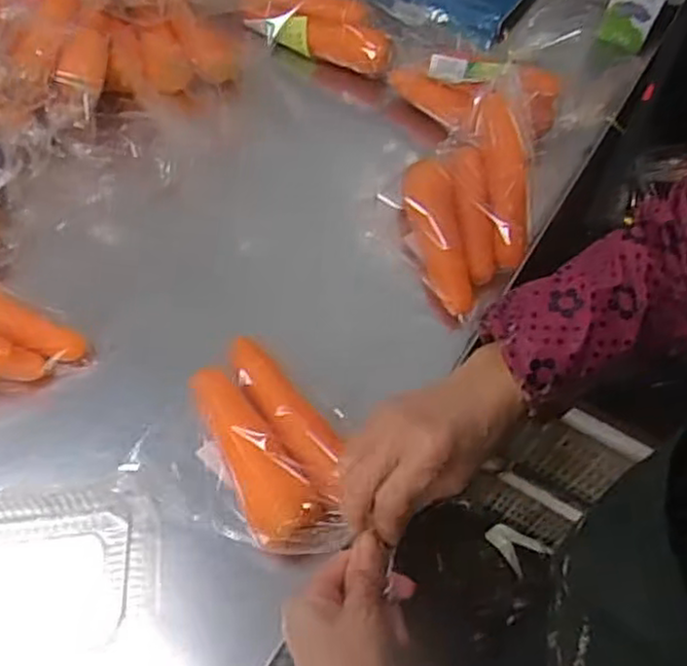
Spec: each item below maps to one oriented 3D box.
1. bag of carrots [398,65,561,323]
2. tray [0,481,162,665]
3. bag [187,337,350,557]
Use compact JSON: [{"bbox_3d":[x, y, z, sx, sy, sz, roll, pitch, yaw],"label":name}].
[{"bbox_3d":[0.142,-0.167,0.719,0.132,0.072,0.303,21,73,10],"label":"bag of carrots"},{"bbox_3d":[-0.248,0.190,0.555,0.201,0.020,0.142,-4,59,-5],"label":"tray"},{"bbox_3d":[-0.065,0.086,0.568,0.102,0.064,0.197,-25,63,-17],"label":"bag"}]

